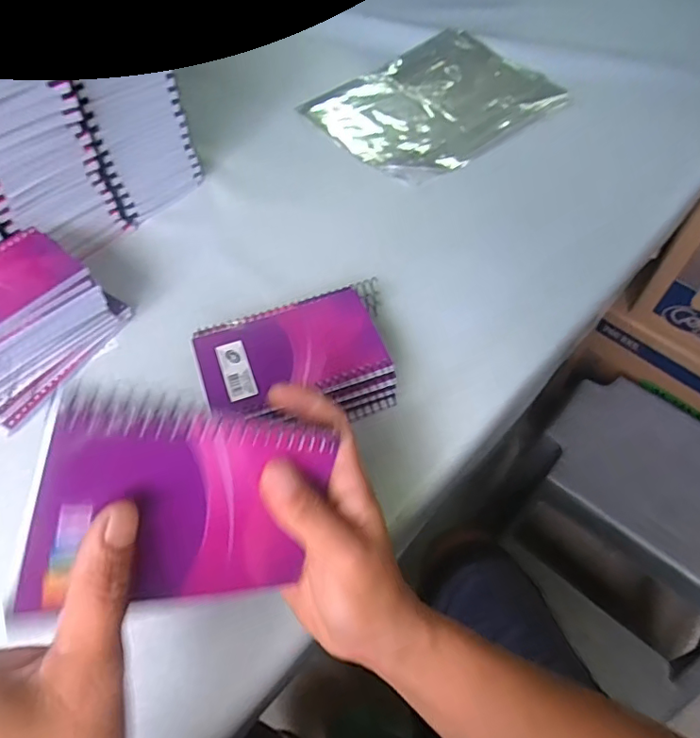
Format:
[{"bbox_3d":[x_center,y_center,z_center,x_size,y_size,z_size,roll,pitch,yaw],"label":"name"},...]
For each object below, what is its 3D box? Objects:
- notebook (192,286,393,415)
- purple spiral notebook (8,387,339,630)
[{"bbox_3d":[-0.045,-0.016,0.389,0.128,0.010,0.084,-18,59,-10],"label":"notebook"},{"bbox_3d":[-0.064,0.057,0.224,0.006,0.123,0.079,7,84,48],"label":"purple spiral notebook"}]

